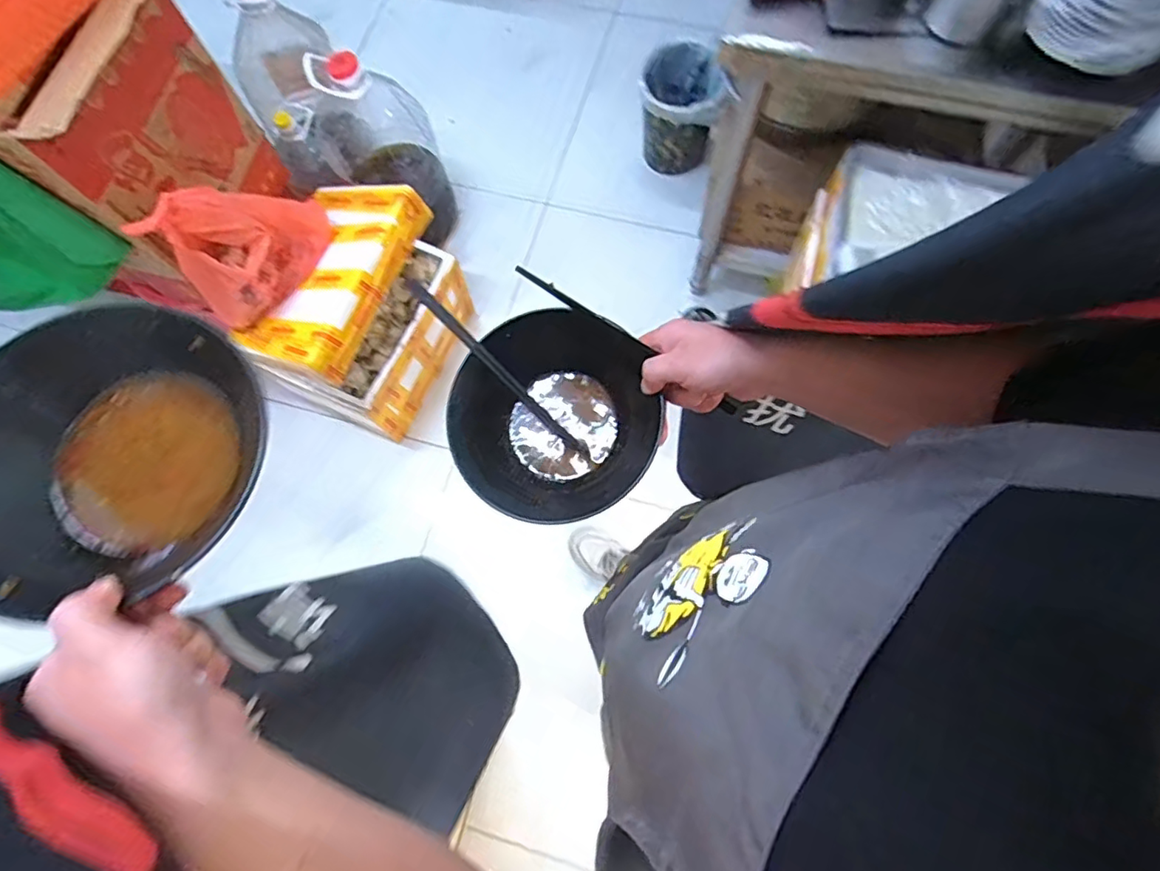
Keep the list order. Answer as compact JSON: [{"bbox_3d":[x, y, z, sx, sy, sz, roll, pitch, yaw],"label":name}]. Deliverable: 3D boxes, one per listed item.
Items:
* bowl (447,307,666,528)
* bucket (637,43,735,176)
[{"bbox_3d":[-0.023,-0.016,0.520,0.177,0.081,0.189,-1,71,2],"label":"bowl"},{"bbox_3d":[0.273,-0.861,1.546,0.211,0.273,0.184,13,72,7],"label":"bucket"}]

